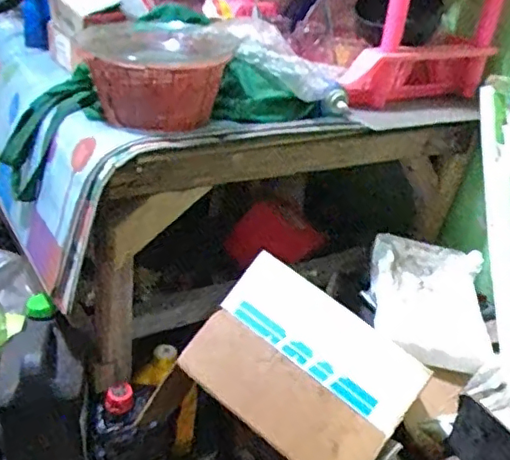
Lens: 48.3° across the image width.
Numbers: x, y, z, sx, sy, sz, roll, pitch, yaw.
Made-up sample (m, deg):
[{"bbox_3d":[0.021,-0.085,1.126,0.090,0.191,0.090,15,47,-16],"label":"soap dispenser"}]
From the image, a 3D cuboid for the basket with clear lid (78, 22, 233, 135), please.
[{"bbox_3d":[-0.139,-0.213,0.789,0.195,0.111,0.215,0,29,-13],"label":"basket with clear lid"}]

